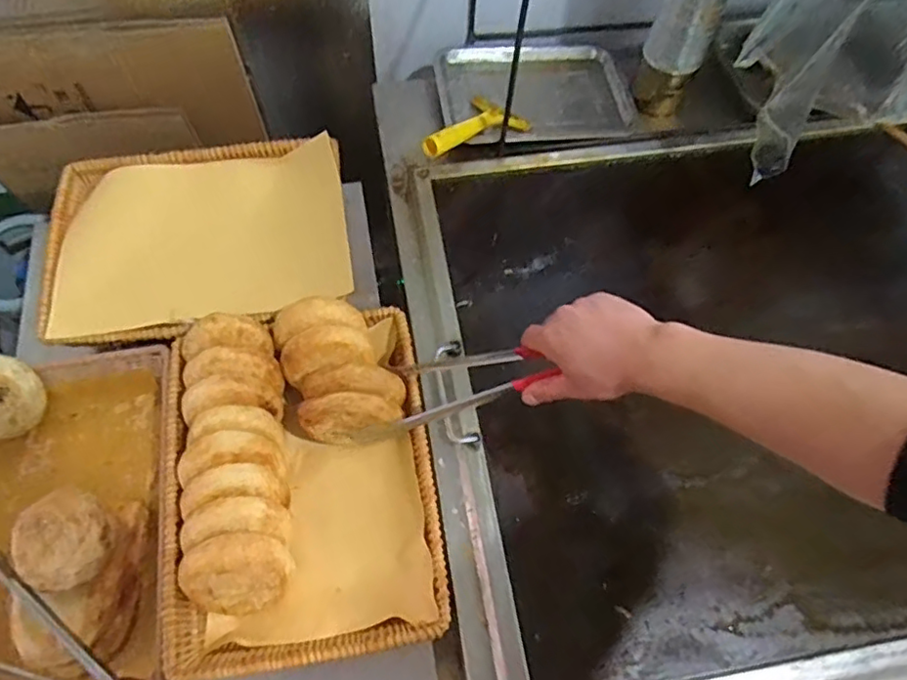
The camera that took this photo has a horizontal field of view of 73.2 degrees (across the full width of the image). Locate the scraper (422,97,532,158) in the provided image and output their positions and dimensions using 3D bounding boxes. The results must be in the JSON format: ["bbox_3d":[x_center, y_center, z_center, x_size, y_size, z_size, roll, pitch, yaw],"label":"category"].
[{"bbox_3d":[0.025,-0.306,0.881,0.088,0.029,0.175,42,55,18],"label":"scraper"}]

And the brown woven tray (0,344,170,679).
[{"bbox_3d":[-0.467,0.211,0.685,0.294,0.085,0.393,-9,64,-6],"label":"brown woven tray"}]

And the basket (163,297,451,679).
[{"bbox_3d":[-0.172,0.154,0.695,0.283,0.120,0.377,-8,64,-6],"label":"basket"}]

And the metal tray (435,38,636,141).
[{"bbox_3d":[0.122,-0.397,0.939,0.282,0.029,0.209,-4,63,-4],"label":"metal tray"}]

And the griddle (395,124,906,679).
[{"bbox_3d":[0.378,0.029,0.768,0.829,0.122,0.731,-9,64,-6],"label":"griddle"}]

